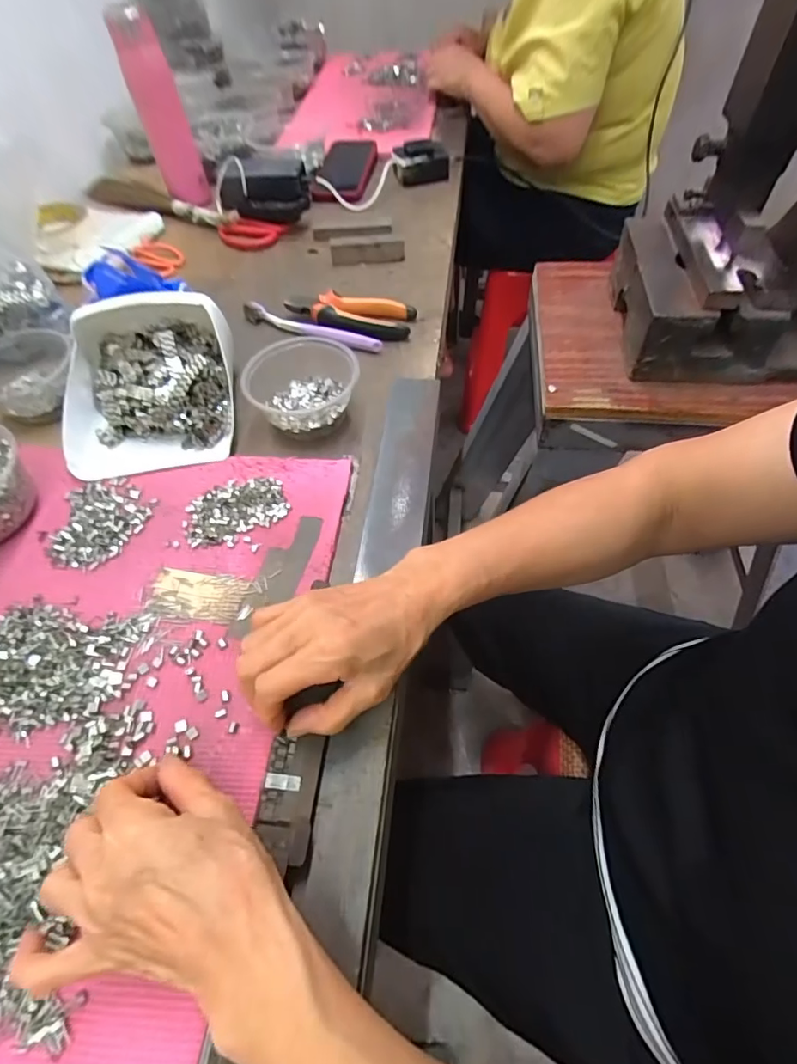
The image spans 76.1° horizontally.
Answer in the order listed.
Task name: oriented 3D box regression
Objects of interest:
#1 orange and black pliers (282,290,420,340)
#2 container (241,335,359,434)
[{"bbox_3d":[-0.059,-0.246,0.584,0.148,0.020,0.064,10,57,8],"label":"orange and black pliers"},{"bbox_3d":[-0.092,-0.143,0.491,0.107,0.046,0.100,-11,56,-6],"label":"container"}]

